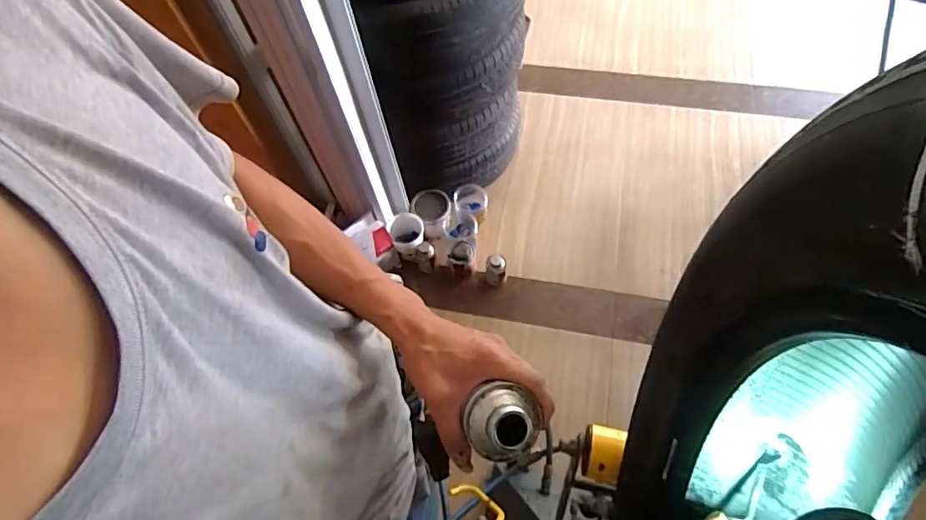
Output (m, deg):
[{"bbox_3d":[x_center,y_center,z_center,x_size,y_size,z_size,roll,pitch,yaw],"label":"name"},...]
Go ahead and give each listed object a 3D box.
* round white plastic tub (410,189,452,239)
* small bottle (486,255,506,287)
[{"bbox_3d":[-0.101,-0.143,1.641,0.122,0.131,0.122,-2,62,3],"label":"round white plastic tub"},{"bbox_3d":[0.103,0.033,1.574,0.066,0.142,0.065,1,63,4],"label":"small bottle"}]

